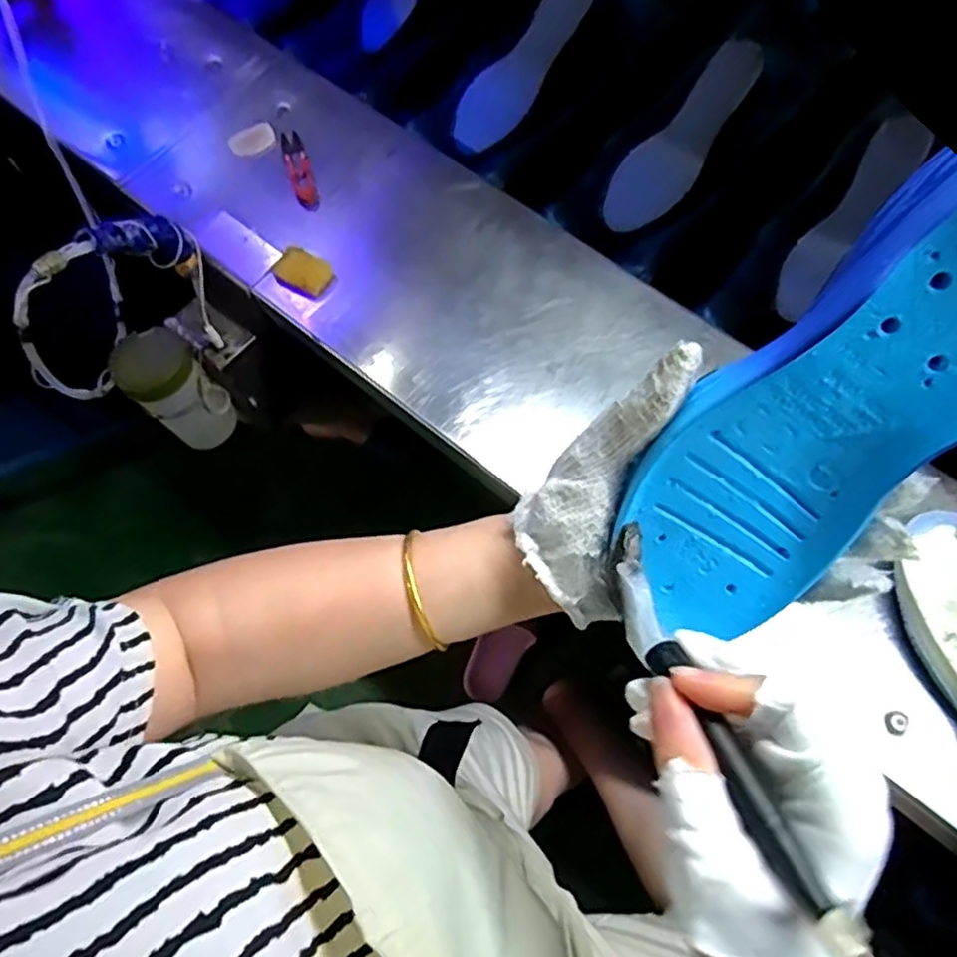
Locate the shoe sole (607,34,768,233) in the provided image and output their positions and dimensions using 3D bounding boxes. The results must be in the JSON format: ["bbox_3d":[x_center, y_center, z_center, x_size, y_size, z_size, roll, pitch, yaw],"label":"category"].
[{"bbox_3d":[0.207,-0.341,0.704,0.070,0.016,0.207,41,99,14],"label":"shoe sole"}]

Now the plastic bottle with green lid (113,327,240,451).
[{"bbox_3d":[-0.316,-0.086,0.741,0.074,0.131,0.082,-41,74,-16],"label":"plastic bottle with green lid"}]

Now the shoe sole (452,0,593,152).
[{"bbox_3d":[0.049,-0.448,0.753,0.067,0.016,0.208,42,100,14],"label":"shoe sole"}]

